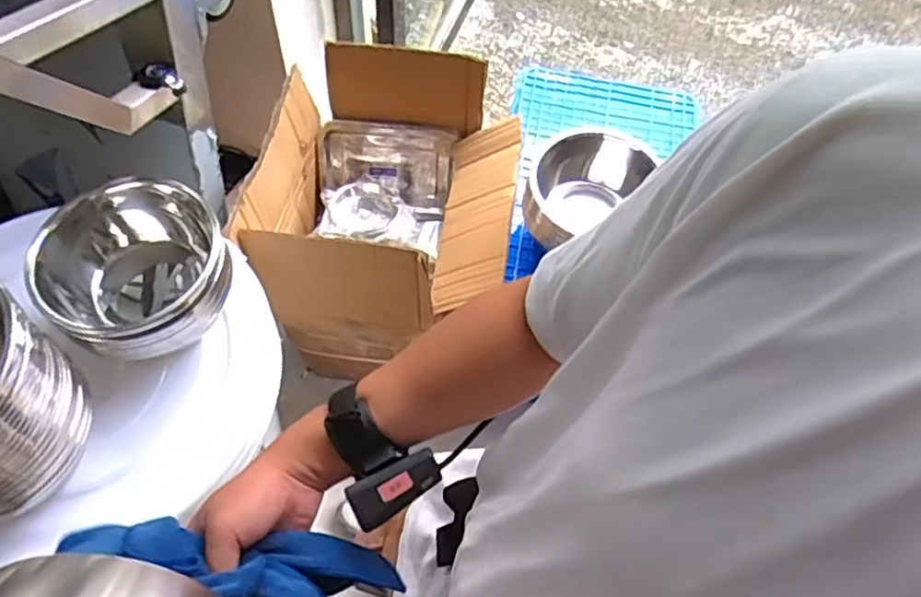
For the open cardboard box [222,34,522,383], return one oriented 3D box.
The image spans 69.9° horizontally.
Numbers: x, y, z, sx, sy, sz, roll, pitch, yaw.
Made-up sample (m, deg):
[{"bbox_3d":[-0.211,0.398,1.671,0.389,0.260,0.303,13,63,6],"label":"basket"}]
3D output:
[{"bbox_3d":[-0.141,-0.181,1.347,0.467,0.370,0.546,9,61,1],"label":"open cardboard box"}]

